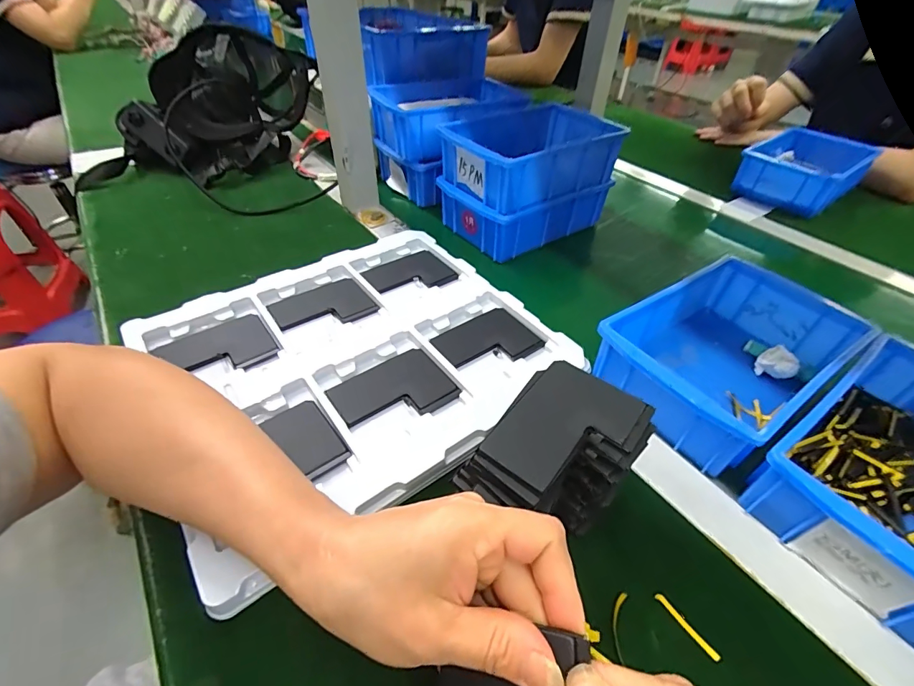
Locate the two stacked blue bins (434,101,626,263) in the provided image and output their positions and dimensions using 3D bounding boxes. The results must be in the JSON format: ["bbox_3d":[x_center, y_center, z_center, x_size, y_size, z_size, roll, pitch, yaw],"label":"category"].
[{"bbox_3d":[0.092,-0.216,0.540,0.204,0.114,0.143,-25,49,-25],"label":"two stacked blue bins"}]

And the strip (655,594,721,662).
[{"bbox_3d":[0.131,0.161,0.240,0.005,0.004,0.039,-26,50,-26],"label":"strip"}]

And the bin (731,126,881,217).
[{"bbox_3d":[0.556,-0.277,0.675,0.199,0.058,0.134,-29,51,-28],"label":"bin"}]

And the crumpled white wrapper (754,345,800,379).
[{"bbox_3d":[0.282,0.019,0.370,0.019,0.024,0.028,-33,53,-31],"label":"crumpled white wrapper"}]

